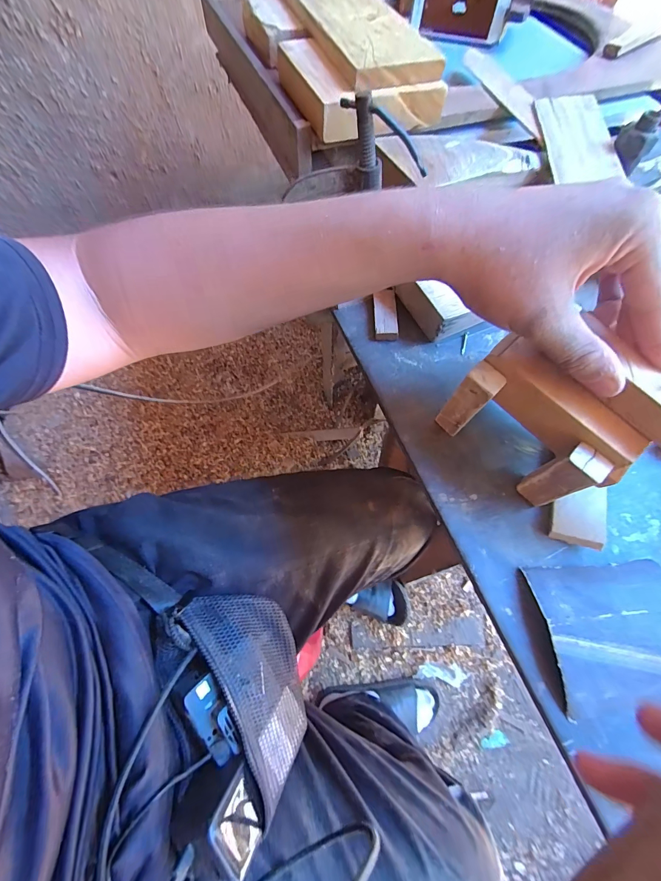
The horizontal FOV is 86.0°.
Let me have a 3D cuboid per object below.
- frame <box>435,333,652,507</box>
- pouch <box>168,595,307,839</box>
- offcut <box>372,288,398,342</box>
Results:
[{"bbox_3d":[0.138,-0.011,0.251,0.049,0.082,0.105,-41,74,-15],"label":"frame"},{"bbox_3d":[-0.088,0.236,0.358,0.060,0.104,0.180,-25,87,26],"label":"pouch"},{"bbox_3d":[0.053,-0.122,0.342,0.022,0.013,0.054,0,68,0],"label":"offcut"}]

